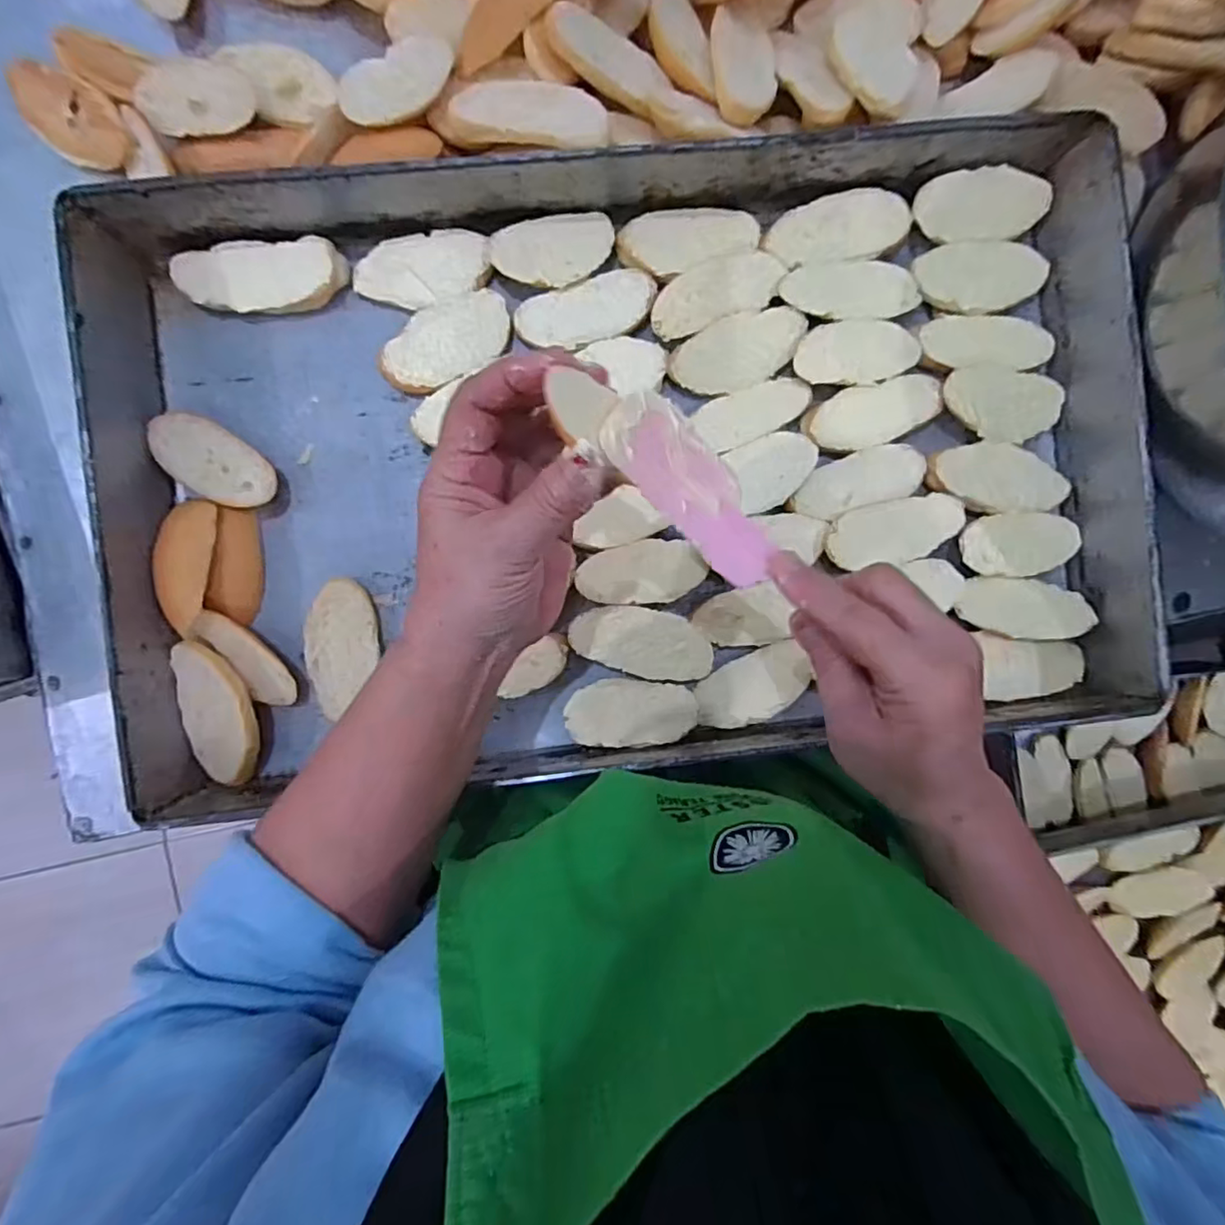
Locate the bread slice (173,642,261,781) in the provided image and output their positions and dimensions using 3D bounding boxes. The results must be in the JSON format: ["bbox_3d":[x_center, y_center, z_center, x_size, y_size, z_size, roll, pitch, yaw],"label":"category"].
[{"bbox_3d":[-0.251,0.064,0.387,0.041,0.017,0.092,-9,98,14],"label":"bread slice"}]

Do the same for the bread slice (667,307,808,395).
[{"bbox_3d":[0.084,-0.171,0.400,0.091,0.018,0.040,-16,89,0],"label":"bread slice"}]

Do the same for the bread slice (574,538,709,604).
[{"bbox_3d":[0.020,-0.026,0.393,0.082,0.009,0.040,-4,89,0],"label":"bread slice"}]

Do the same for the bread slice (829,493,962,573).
[{"bbox_3d":[0.186,-0.053,0.399,0.091,0.011,0.040,-13,89,0],"label":"bread slice"}]

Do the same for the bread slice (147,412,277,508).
[{"bbox_3d":[-0.256,-0.097,0.394,0.078,0.025,0.041,33,89,1],"label":"bread slice"}]

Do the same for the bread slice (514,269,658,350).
[{"bbox_3d":[-0.016,-0.197,0.397,0.091,0.005,0.038,-19,89,0],"label":"bread slice"}]

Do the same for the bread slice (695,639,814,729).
[{"bbox_3d":[0.093,0.051,0.405,0.077,0.007,0.042,-29,89,0],"label":"bread slice"}]

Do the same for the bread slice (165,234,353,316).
[{"bbox_3d":[-0.225,-0.215,0.393,0.104,0.021,0.039,-2,89,0],"label":"bread slice"}]

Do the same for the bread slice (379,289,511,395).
[{"bbox_3d":[-0.108,-0.177,0.395,0.088,0.010,0.048,-31,89,0],"label":"bread slice"}]

